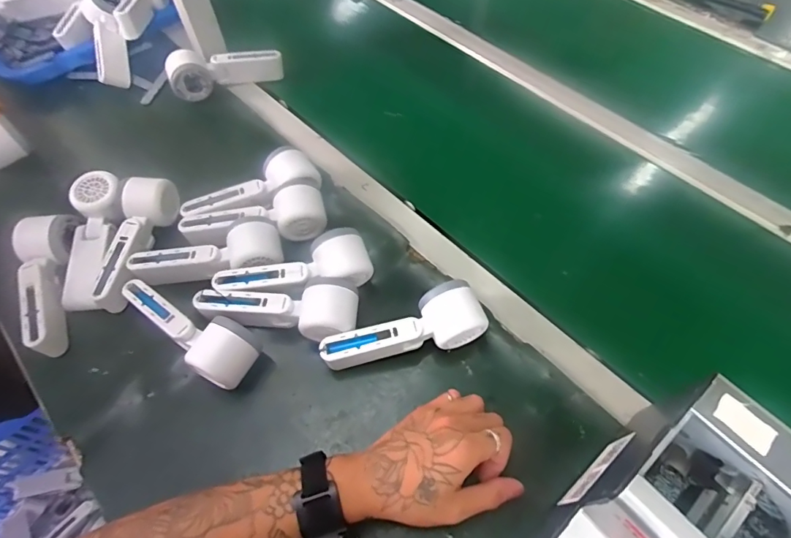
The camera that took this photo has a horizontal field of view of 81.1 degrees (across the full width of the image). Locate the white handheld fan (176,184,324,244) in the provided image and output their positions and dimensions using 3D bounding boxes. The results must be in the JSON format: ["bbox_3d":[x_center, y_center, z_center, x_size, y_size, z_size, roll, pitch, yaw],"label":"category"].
[{"bbox_3d":[-0.168,-0.061,0.550,0.168,0.046,0.060,-6,58,-4],"label":"white handheld fan"}]

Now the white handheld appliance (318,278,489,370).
[{"bbox_3d":[0.008,0.070,0.475,0.162,0.060,0.056,-21,60,-12],"label":"white handheld appliance"}]

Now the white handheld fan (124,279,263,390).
[{"bbox_3d":[-0.222,0.064,0.492,0.165,0.056,0.067,28,62,16],"label":"white handheld fan"}]

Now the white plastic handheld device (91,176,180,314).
[{"bbox_3d":[-0.308,-0.030,0.549,0.052,0.065,0.162,6,58,4],"label":"white plastic handheld device"}]

